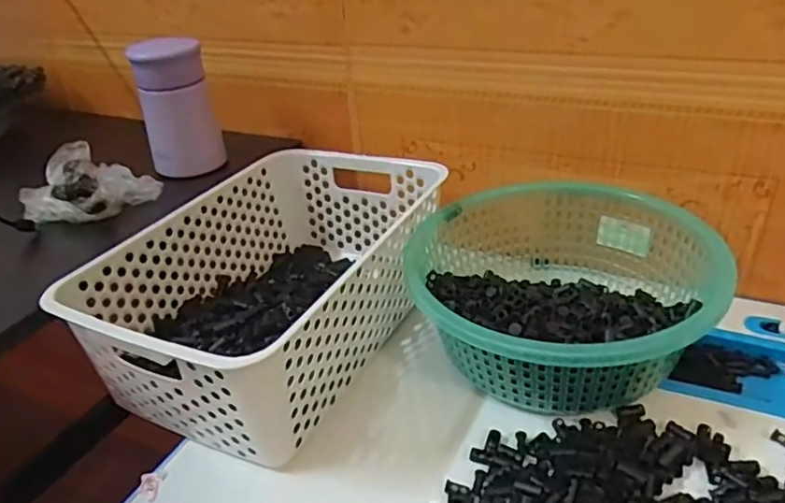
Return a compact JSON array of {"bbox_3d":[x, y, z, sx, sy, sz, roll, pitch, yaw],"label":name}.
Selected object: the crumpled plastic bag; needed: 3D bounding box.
[{"bbox_3d":[-0.279,-0.054,0.564,0.105,0.050,0.093,11,35,24],"label":"crumpled plastic bag"}]

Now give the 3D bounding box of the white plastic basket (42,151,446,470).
[{"bbox_3d":[-0.094,0.016,0.532,0.205,0.105,0.308,14,40,26],"label":"white plastic basket"}]

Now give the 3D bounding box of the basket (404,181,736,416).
[{"bbox_3d":[0.132,0.029,0.487,0.202,0.085,0.220,-5,34,3],"label":"basket"}]

